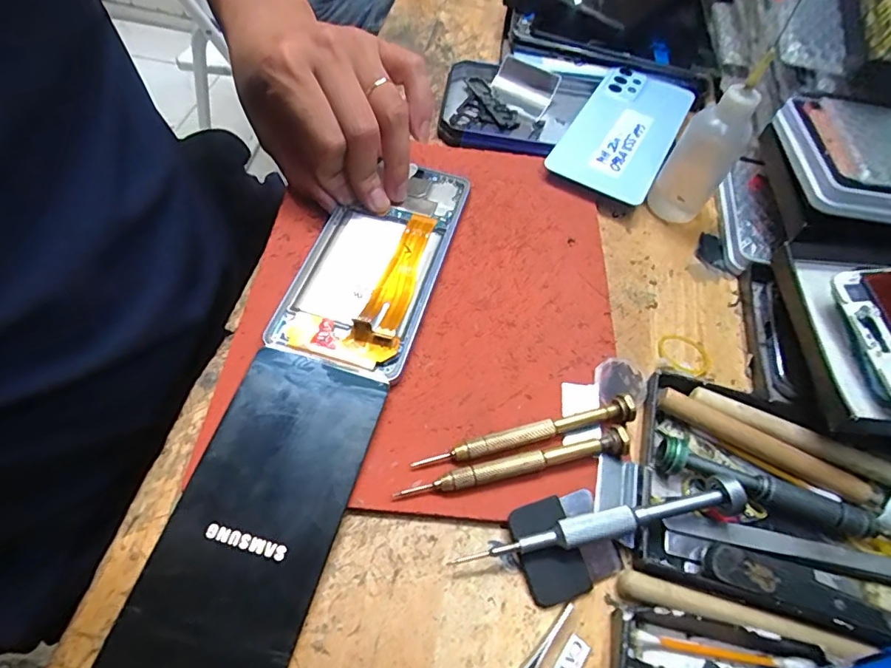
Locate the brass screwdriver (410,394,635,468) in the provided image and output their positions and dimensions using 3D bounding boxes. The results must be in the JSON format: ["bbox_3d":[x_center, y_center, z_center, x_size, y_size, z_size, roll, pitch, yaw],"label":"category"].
[{"bbox_3d":[0.040,0.050,0.239,0.108,0.008,0.012,-13,59,-14],"label":"brass screwdriver"}]

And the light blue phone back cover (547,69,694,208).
[{"bbox_3d":[0.131,-0.152,0.379,0.076,0.010,0.145,28,59,12],"label":"light blue phone back cover"}]

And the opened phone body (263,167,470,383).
[{"bbox_3d":[-0.038,-0.046,0.290,0.072,0.014,0.153,14,59,10],"label":"opened phone body"}]

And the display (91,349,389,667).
[{"bbox_3d":[-0.080,0.078,0.213,0.068,0.004,0.146,15,62,4],"label":"display"}]

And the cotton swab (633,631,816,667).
[{"bbox_3d":[0.109,0.125,0.199,0.068,0.005,0.005,10,56,1],"label":"cotton swab"}]

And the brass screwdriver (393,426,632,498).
[{"bbox_3d":[0.032,0.060,0.232,0.108,0.009,0.011,-8,58,-10],"label":"brass screwdriver"}]

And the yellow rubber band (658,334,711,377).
[{"bbox_3d":[0.135,0.011,0.283,0.028,0.005,0.030,3,57,-4],"label":"yellow rubber band"}]

